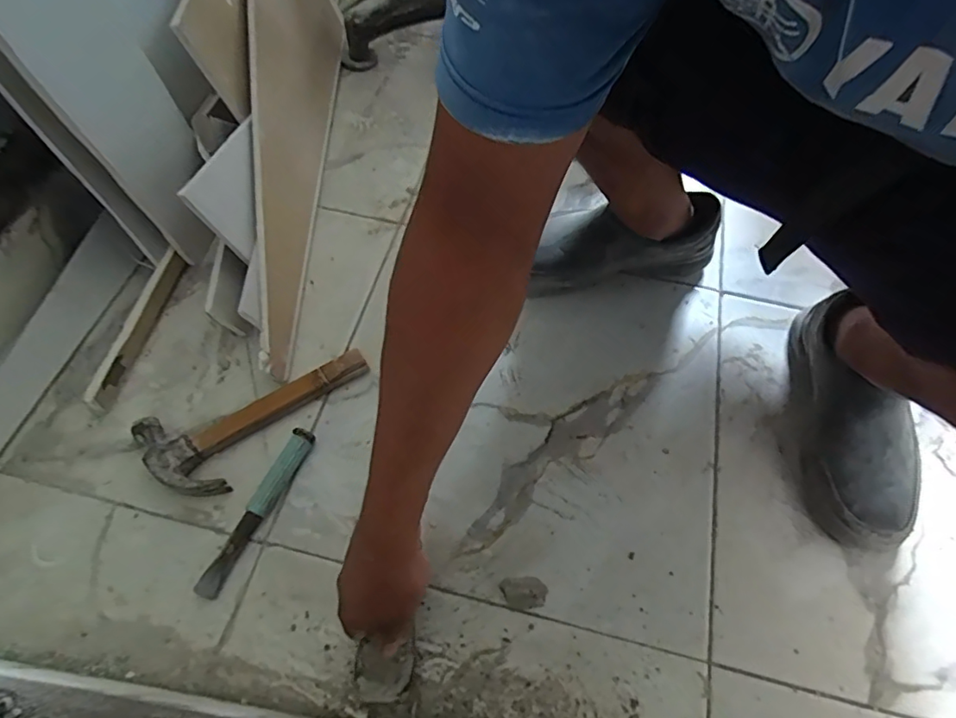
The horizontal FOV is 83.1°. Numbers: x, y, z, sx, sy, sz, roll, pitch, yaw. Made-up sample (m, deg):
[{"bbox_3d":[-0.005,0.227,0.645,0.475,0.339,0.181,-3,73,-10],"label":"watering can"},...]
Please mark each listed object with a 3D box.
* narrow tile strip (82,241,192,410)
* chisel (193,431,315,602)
[{"bbox_3d":[-0.358,-0.037,0.572,0.008,0.031,0.187,2,62,19],"label":"narrow tile strip"},{"bbox_3d":[-0.203,0.136,0.493,0.023,0.018,0.160,23,63,10],"label":"chisel"}]

